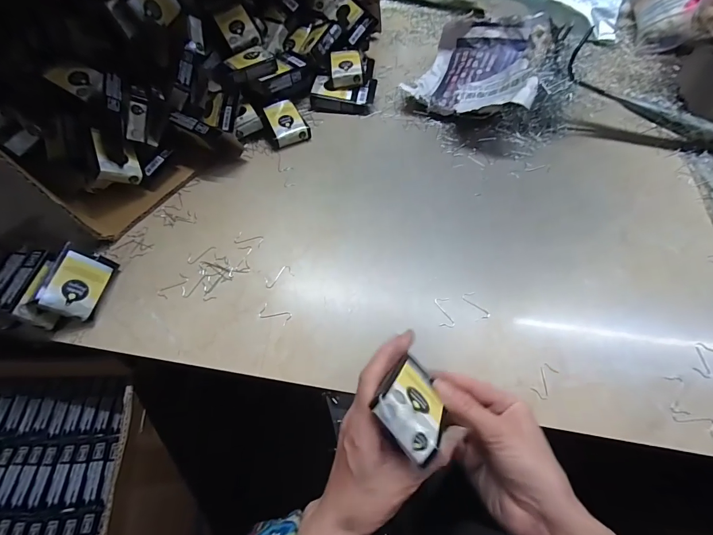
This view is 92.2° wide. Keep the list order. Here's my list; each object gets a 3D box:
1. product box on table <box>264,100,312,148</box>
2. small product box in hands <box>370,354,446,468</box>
[{"bbox_3d":[-0.104,-0.216,0.515,0.051,0.033,0.064,-22,62,-10],"label":"product box on table"},{"bbox_3d":[0.045,0.105,0.268,0.050,0.077,0.015,45,115,9],"label":"small product box in hands"}]

